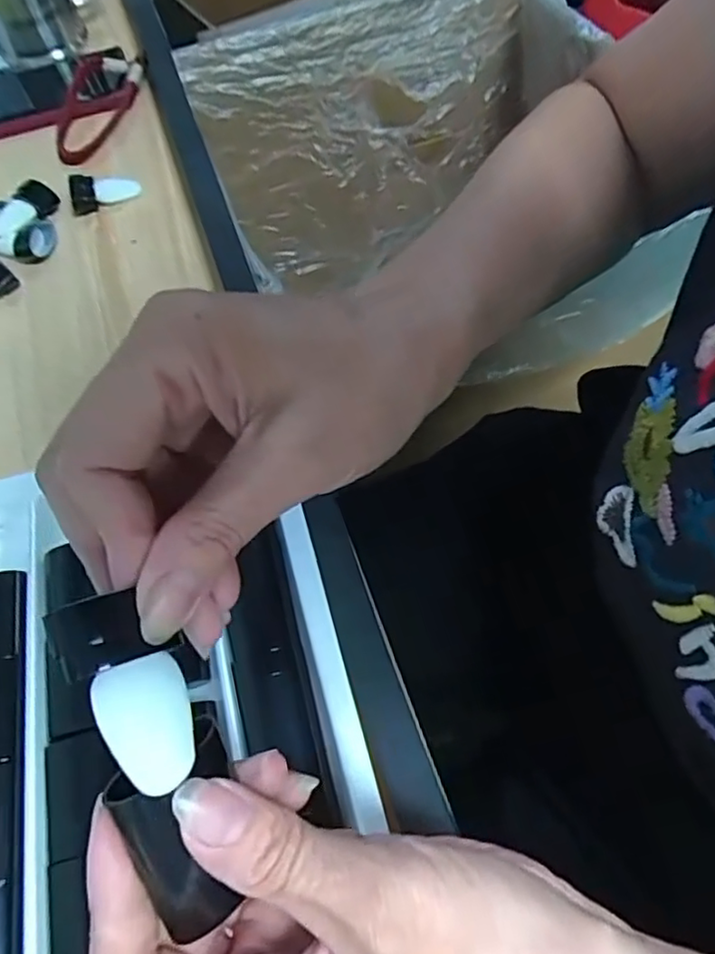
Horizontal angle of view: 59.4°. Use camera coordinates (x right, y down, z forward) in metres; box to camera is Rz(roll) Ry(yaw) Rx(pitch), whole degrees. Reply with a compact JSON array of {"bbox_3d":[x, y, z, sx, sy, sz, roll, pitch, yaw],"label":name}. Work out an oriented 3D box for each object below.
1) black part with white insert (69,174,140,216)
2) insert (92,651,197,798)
[{"bbox_3d":[-0.198,-0.223,0.490,0.050,0.018,0.027,-8,61,-1],"label":"black part with white insert"},{"bbox_3d":[-0.055,0.064,0.164,0.022,0.015,0.032,-15,80,-36],"label":"insert"}]

